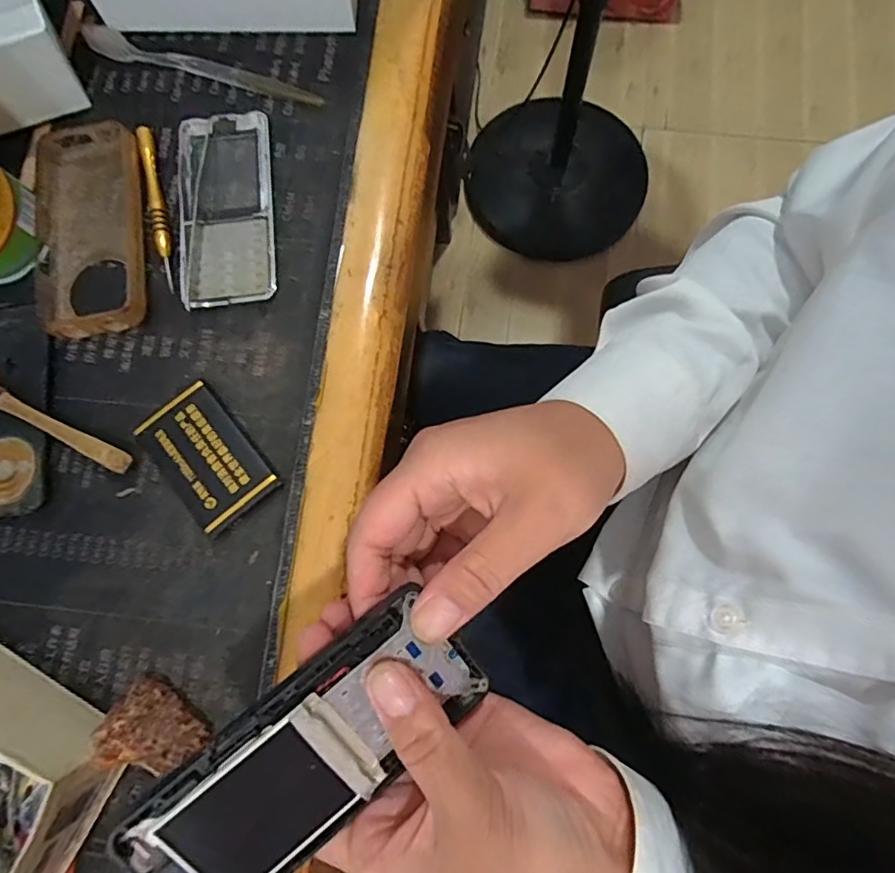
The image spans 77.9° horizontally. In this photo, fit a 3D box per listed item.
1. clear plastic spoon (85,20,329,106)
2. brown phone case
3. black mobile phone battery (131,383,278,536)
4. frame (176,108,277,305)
[{"bbox_3d":[-0.160,-0.242,0.362,0.163,0.009,0.012,17,79,4],"label":"clear plastic spoon"},{"bbox_3d":[-0.217,-0.126,0.336,0.066,0.019,0.133,-11,79,-2],"label":"brown phone case"},{"bbox_3d":[-0.133,0.012,0.309,0.047,0.009,0.075,-40,81,-7],"label":"black mobile phone battery"},{"bbox_3d":[-0.137,-0.141,0.342,0.056,0.005,0.127,-6,79,-1],"label":"frame"}]

